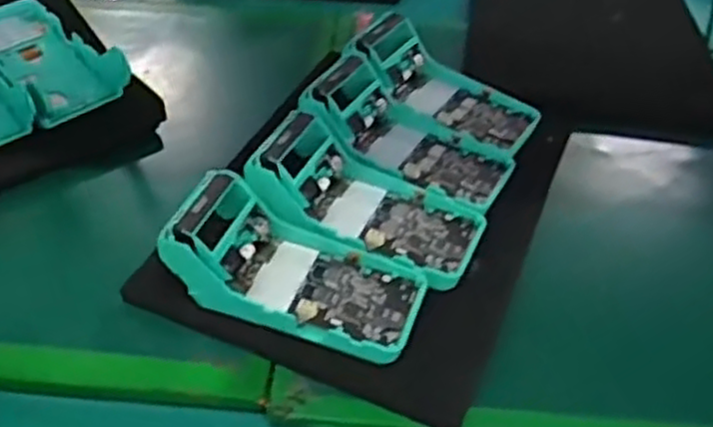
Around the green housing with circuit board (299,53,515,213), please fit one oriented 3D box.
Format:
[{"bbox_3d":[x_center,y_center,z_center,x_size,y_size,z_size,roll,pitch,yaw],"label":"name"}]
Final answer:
[{"bbox_3d":[0.043,-0.066,0.608,0.164,0.056,0.095,26,48,22],"label":"green housing with circuit board"}]

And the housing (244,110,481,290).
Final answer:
[{"bbox_3d":[0.011,-0.016,0.557,0.167,0.056,0.089,17,45,13],"label":"housing"}]

